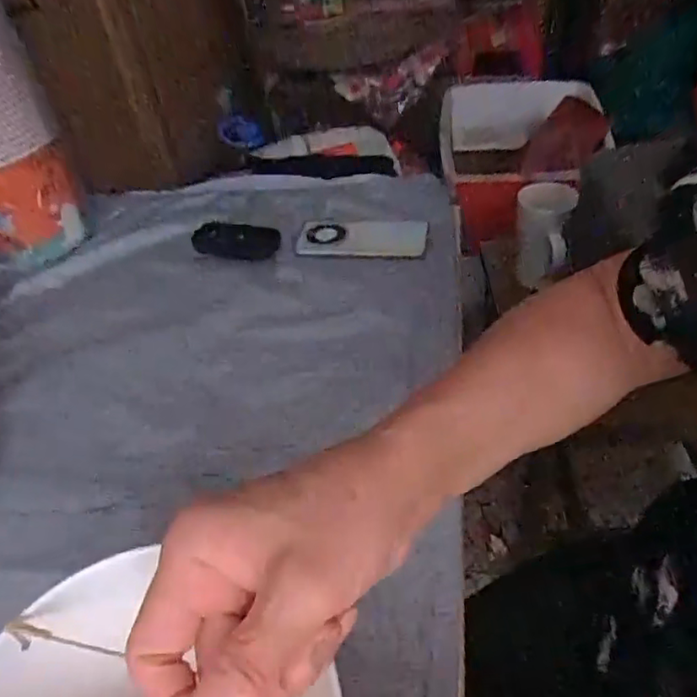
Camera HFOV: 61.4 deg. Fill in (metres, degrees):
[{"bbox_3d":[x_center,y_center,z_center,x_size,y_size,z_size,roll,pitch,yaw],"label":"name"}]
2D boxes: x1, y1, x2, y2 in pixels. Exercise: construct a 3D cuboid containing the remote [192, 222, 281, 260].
[{"bbox_3d":[-0.144,-0.139,0.752,0.108,0.017,0.064,11,45,16],"label":"remote"}]

